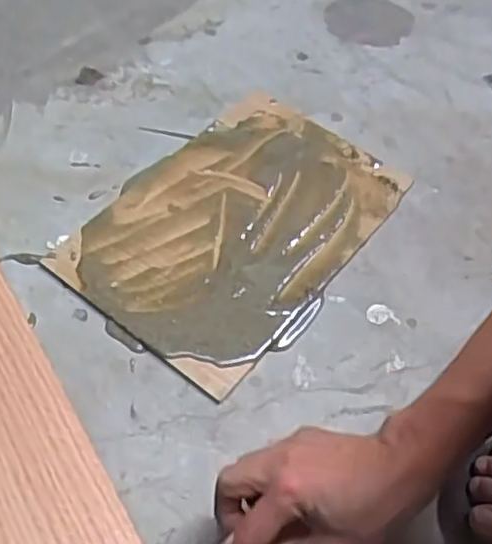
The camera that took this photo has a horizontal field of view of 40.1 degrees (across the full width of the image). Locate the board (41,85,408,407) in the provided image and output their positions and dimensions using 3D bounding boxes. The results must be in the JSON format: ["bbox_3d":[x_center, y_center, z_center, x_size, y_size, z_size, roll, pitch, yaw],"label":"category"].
[{"bbox_3d":[-0.007,-0.058,0.703,0.231,0.011,0.339,35,60,18],"label":"board"}]

